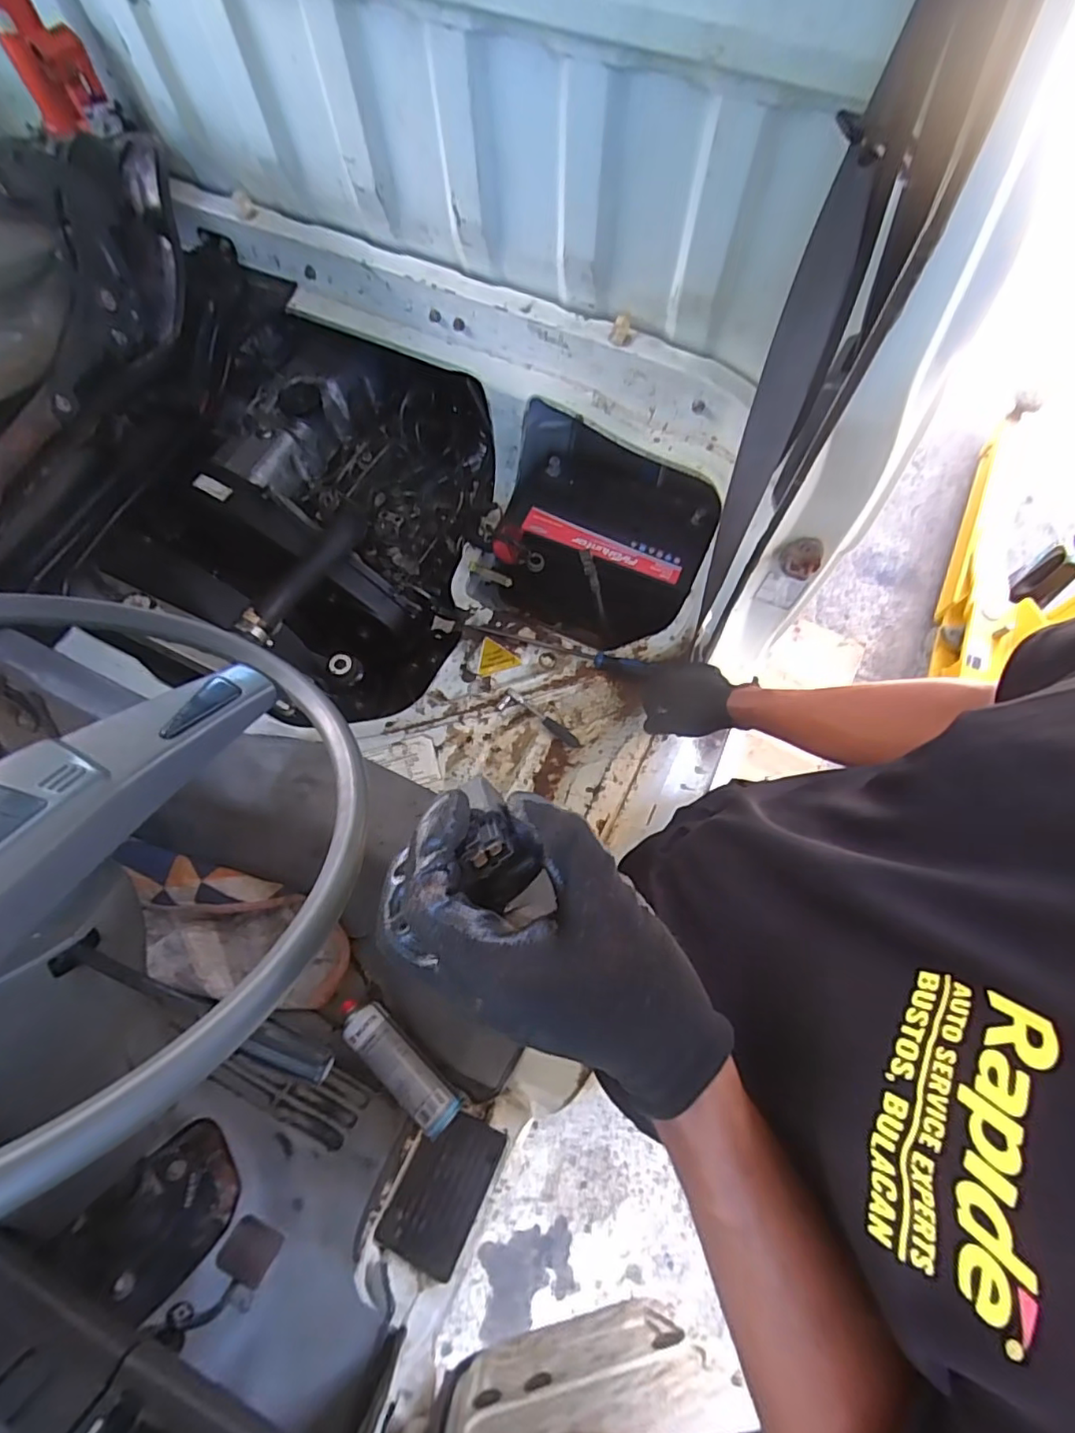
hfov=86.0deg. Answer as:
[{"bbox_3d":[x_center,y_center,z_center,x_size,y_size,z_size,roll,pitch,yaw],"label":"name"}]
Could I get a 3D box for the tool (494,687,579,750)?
[{"bbox_3d":[0.007,0.000,0.824,0.129,0.021,0.037,25,70,9],"label":"tool"}]

